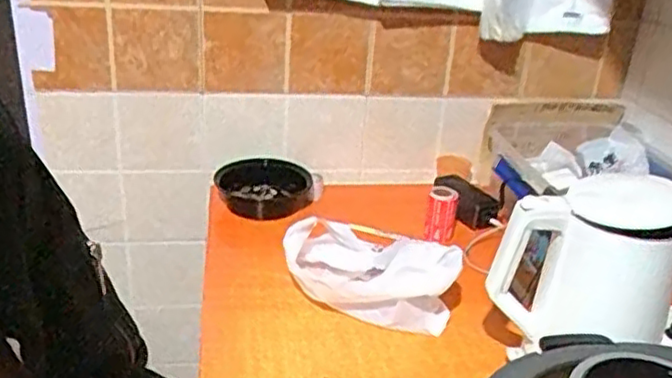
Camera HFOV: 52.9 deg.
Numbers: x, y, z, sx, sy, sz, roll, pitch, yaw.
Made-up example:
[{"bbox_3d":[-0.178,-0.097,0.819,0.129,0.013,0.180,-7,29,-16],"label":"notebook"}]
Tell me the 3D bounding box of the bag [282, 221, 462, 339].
[{"bbox_3d":[0.045,0.111,0.922,0.239,0.130,0.094,15,27,23],"label":"bag"}]

